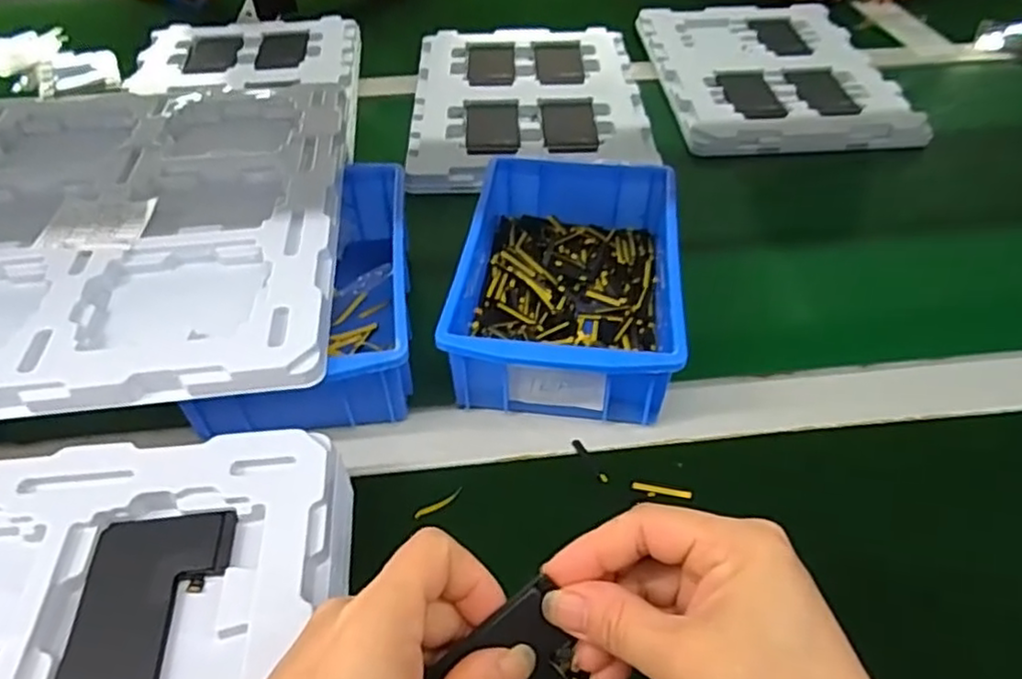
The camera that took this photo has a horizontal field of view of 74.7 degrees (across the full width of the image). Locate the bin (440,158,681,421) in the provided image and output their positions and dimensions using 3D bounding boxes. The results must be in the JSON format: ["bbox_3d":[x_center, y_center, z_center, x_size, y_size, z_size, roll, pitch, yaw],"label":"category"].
[{"bbox_3d":[0.039,-0.042,0.442,0.130,0.059,0.203,6,47,6],"label":"bin"}]

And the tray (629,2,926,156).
[{"bbox_3d":[0.273,-0.288,0.716,0.229,0.020,0.296,-3,47,-2],"label":"tray"}]

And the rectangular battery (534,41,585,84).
[{"bbox_3d":[0.052,-0.298,0.719,0.050,0.004,0.095,-1,46,0],"label":"rectangular battery"}]

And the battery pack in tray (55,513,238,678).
[{"bbox_3d":[-0.150,0.111,0.279,0.057,0.004,0.080,-6,47,-4],"label":"battery pack in tray"}]

